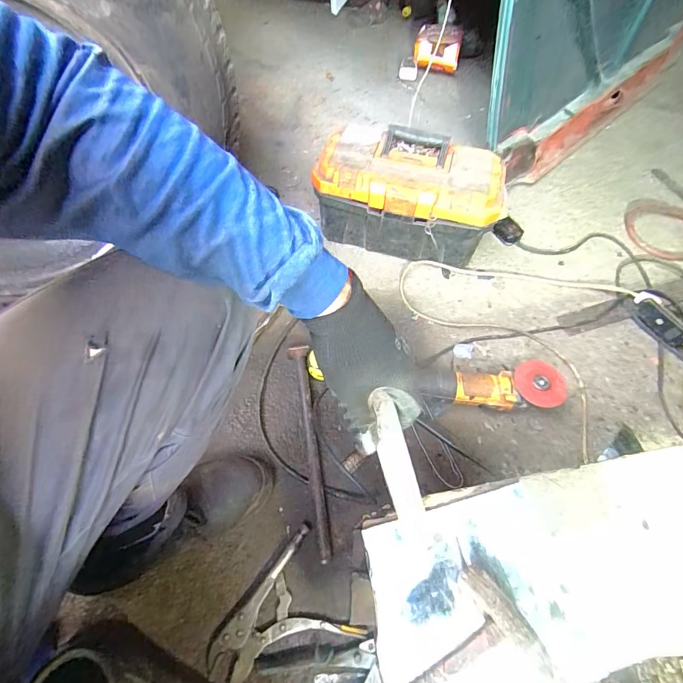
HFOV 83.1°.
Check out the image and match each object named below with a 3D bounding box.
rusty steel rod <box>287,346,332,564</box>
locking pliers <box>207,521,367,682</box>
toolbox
[{"bbox_3d":[-0.060,0.175,0.671,0.039,0.038,0.365,-6,60,-6],"label":"rusty steel rod"},{"bbox_3d":[-0.097,0.399,0.556,0.202,0.021,0.162,-28,64,-17],"label":"locking pliers"},{"bbox_3d":[0.135,-0.301,0.858,0.373,0.213,0.174,12,60,5],"label":"toolbox"}]

